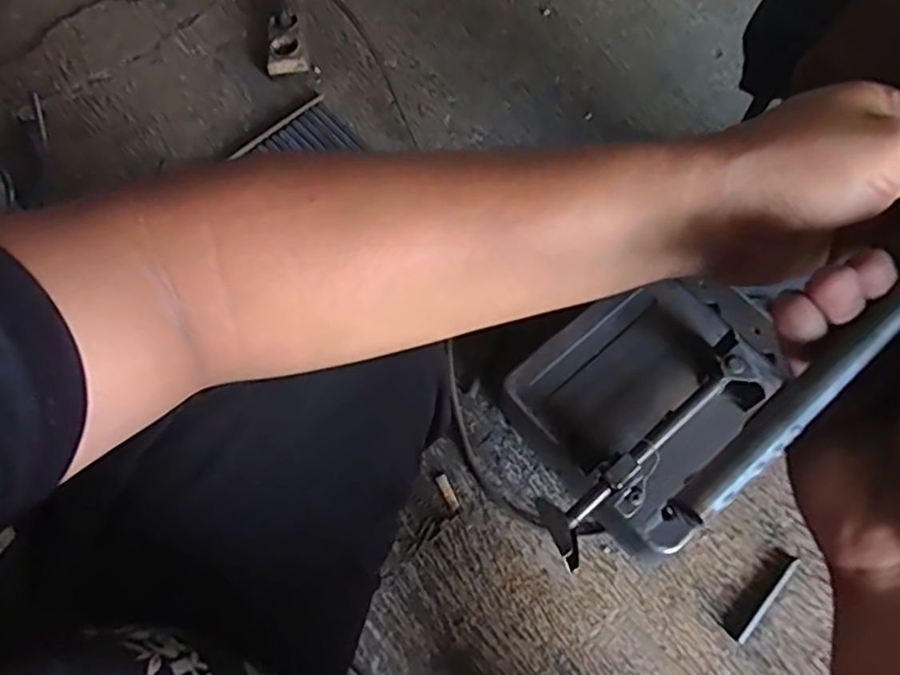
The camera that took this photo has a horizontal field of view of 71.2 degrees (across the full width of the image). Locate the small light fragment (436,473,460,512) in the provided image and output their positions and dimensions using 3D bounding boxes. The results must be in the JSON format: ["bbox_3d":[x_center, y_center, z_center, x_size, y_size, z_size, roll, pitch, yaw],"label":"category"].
[{"bbox_3d":[-0.003,0.179,0.727,0.013,0.004,0.043,-25,69,-7],"label":"small light fragment"}]

